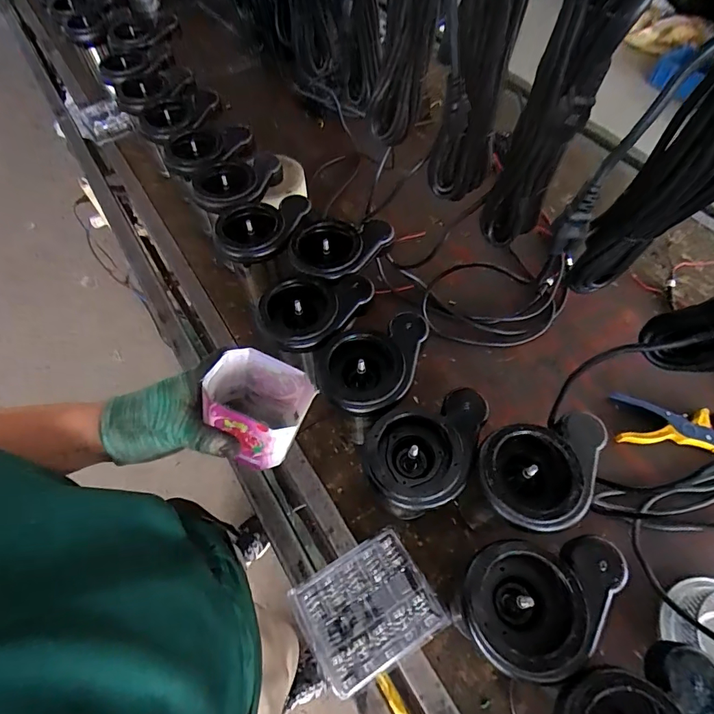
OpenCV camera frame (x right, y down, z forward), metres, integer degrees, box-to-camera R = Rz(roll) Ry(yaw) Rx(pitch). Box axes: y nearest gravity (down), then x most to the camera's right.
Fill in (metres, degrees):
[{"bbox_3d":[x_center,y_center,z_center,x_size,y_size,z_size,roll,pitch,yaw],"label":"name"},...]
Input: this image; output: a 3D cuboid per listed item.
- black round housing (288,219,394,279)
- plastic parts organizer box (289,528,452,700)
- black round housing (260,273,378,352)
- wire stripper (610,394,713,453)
[{"bbox_3d":[-0.023,-0.171,0.667,0.165,0.054,0.113,-8,59,-3],"label":"black round housing"},{"bbox_3d":[0.015,0.328,0.563,0.162,0.026,0.136,-27,62,-14],"label":"plastic parts organizer box"},{"bbox_3d":[-0.055,-0.064,0.623,0.165,0.046,0.119,-10,60,-4],"label":"black round housing"},{"bbox_3d":[0.502,0.114,0.694,0.164,0.024,0.085,12,60,8],"label":"wire stripper"}]

